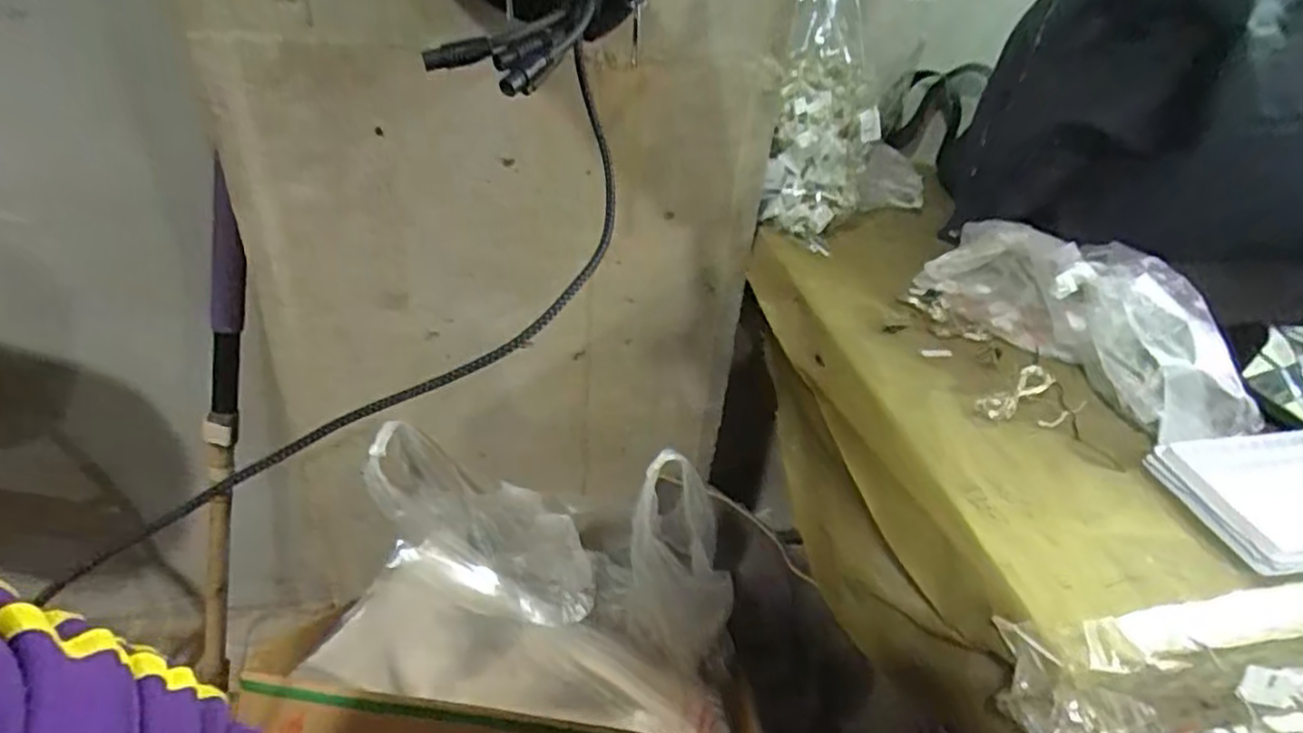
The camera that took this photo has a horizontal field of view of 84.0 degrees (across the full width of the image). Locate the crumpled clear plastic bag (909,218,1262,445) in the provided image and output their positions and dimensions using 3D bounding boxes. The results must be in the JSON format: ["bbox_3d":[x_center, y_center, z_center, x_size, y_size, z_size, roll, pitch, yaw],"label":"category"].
[{"bbox_3d":[0.323,-0.048,0.550,0.107,0.070,0.252,-19,43,-30],"label":"crumpled clear plastic bag"}]

